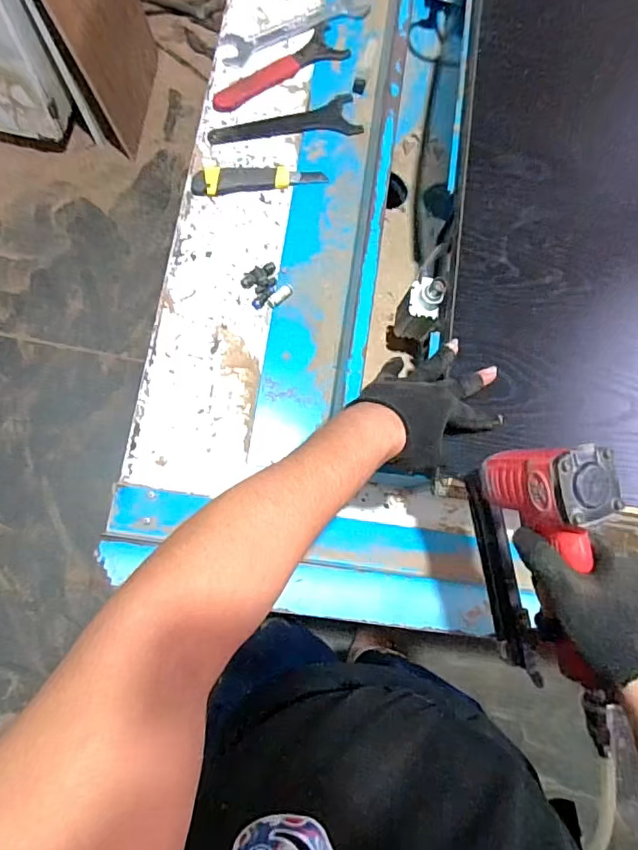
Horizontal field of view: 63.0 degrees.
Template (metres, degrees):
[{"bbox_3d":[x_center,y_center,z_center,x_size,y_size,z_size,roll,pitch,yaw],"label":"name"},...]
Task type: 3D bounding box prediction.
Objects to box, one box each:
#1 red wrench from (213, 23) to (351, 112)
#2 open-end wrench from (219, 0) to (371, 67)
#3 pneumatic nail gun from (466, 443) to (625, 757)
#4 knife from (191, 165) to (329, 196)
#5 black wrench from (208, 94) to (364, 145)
[{"bbox_3d":[-0.068,-0.572,0.827,0.237,0.012,0.066,-31,85,-12],"label":"red wrench"},{"bbox_3d":[-0.037,-0.656,0.848,0.269,0.011,0.059,-28,84,-12],"label":"open-end wrench"},{"bbox_3d":[0.206,0.140,0.452,0.065,0.153,0.241,-12,86,-6],"label":"pneumatic nail gun"},{"bbox_3d":[-0.089,-0.370,0.781,0.197,0.018,0.044,-5,80,-9],"label":"knife"},{"bbox_3d":[-0.053,-0.468,0.813,0.234,0.014,0.064,-15,81,-10],"label":"black wrench"}]

